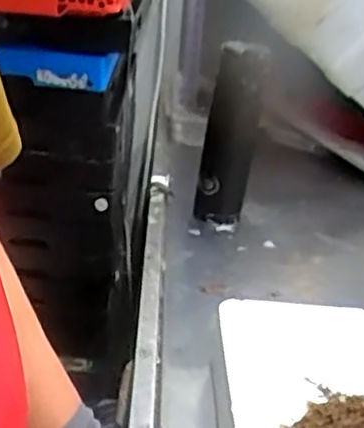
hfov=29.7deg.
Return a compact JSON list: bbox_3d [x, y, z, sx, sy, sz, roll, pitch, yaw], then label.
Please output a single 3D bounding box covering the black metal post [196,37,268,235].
[{"bbox_3d":[0.064,-0.099,0.894,0.071,0.238,0.048,8,25,4],"label":"black metal post"}]

